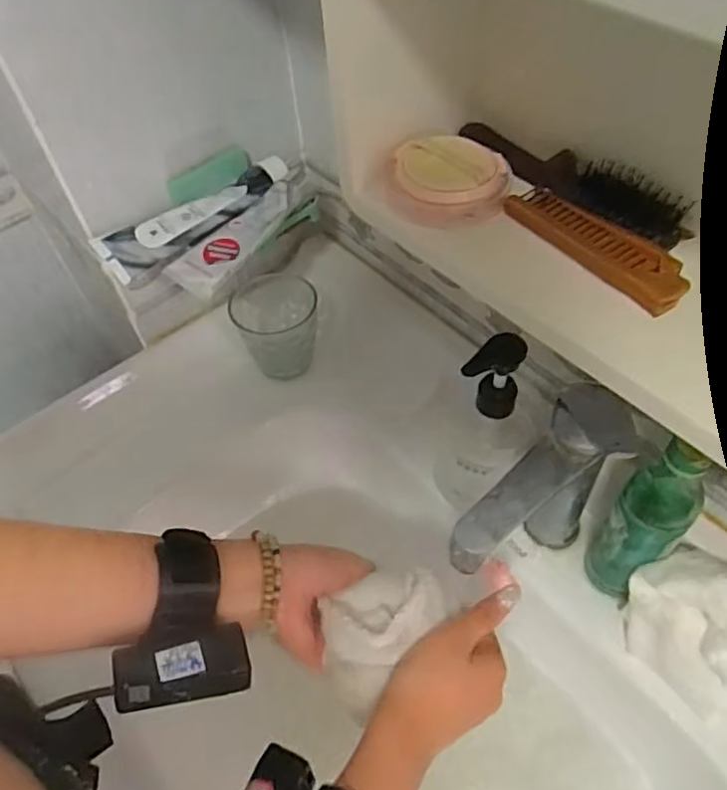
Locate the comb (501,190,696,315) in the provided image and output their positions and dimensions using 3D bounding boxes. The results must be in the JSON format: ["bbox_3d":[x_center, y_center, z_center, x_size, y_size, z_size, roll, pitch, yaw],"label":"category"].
[{"bbox_3d":[0.125,-0.083,0.347,0.039,0.015,0.111,-35,58,-20],"label":"comb"}]

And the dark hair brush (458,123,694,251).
[{"bbox_3d":[0.124,-0.128,0.377,0.035,0.024,0.139,-38,60,-22],"label":"dark hair brush"}]

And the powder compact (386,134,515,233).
[{"bbox_3d":[0.052,-0.131,0.381,0.069,0.023,0.061,7,54,9],"label":"powder compact"}]

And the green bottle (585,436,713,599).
[{"bbox_3d":[0.200,0.093,0.452,0.033,0.183,0.043,-36,59,-21],"label":"green bottle"}]

